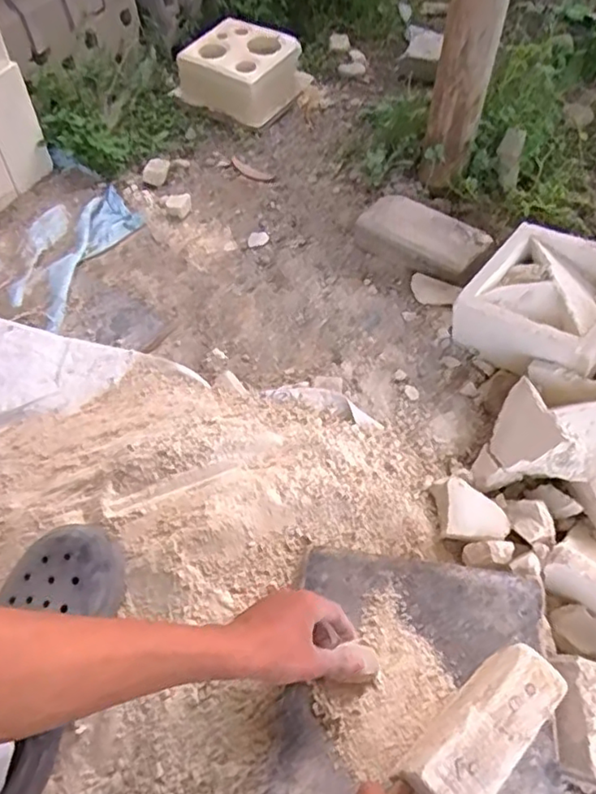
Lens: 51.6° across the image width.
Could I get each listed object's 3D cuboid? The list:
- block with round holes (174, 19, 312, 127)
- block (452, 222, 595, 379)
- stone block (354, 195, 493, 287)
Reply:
[{"bbox_3d":[-0.126,-0.740,1.399,0.234,0.106,0.233,26,58,19],"label":"block with round holes"},{"bbox_3d":[0.351,-0.121,0.880,0.206,0.119,0.211,35,61,24],"label":"block"},{"bbox_3d":[0.206,-0.259,1.037,0.217,0.068,0.102,34,61,24],"label":"stone block"}]

